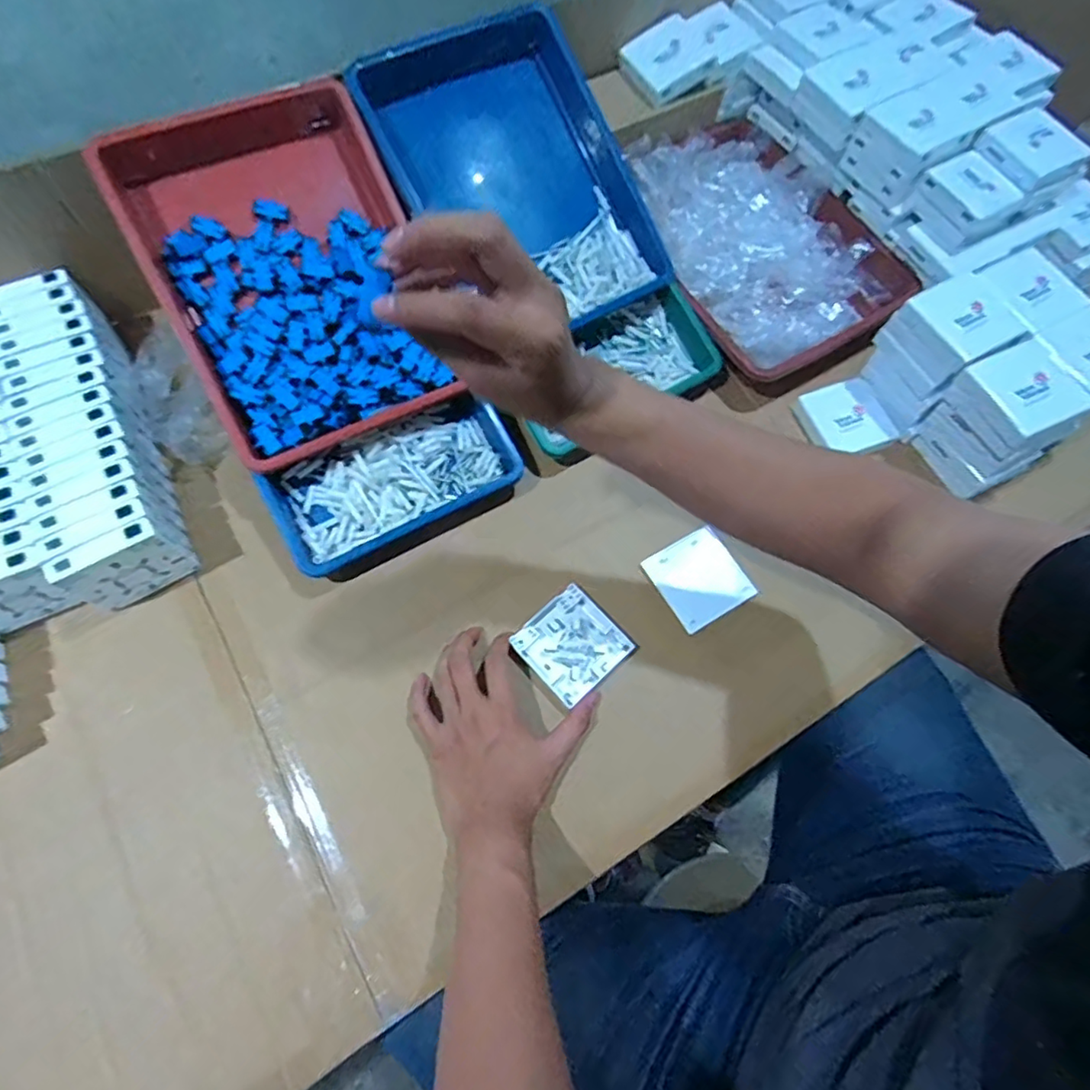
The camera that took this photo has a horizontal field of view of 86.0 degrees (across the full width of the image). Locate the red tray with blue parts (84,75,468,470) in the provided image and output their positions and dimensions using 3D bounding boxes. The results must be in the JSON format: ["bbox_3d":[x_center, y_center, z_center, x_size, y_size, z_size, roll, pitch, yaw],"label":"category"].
[{"bbox_3d":[-0.237,-0.257,0.559,0.236,0.055,0.313,-26,93,-13],"label":"red tray with blue parts"}]

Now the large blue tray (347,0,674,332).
[{"bbox_3d":[-0.028,-0.384,0.614,0.234,0.067,0.317,-28,98,-5],"label":"large blue tray"}]

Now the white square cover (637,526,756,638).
[{"bbox_3d":[0.157,0.034,0.593,0.081,0.006,0.087,-34,83,-1],"label":"white square cover"}]

